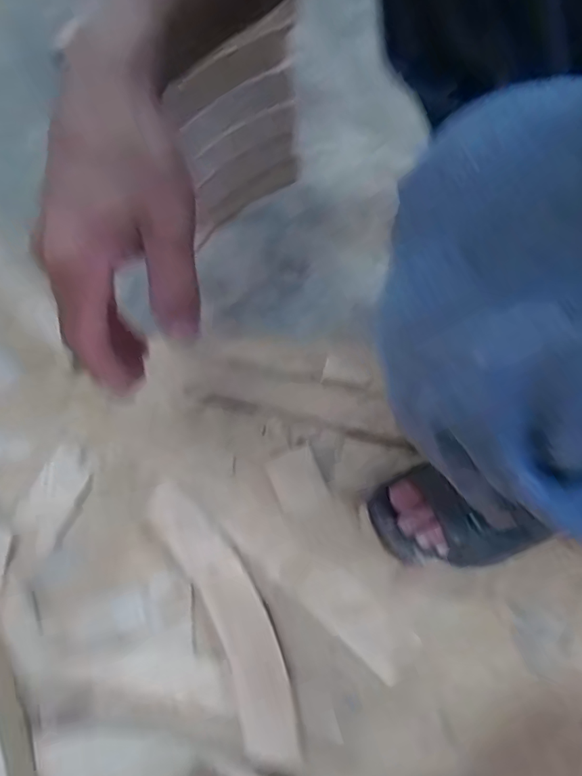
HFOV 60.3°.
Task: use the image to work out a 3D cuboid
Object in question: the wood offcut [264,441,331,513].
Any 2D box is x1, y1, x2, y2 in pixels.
[{"bbox_3d":[0.006,0.095,0.528,0.052,0.006,0.059,-21,66,-9],"label":"wood offcut"}]

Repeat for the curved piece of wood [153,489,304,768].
[{"bbox_3d":[-0.061,0.203,0.470,0.061,0.014,0.262,-27,67,-11],"label":"curved piece of wood"}]

